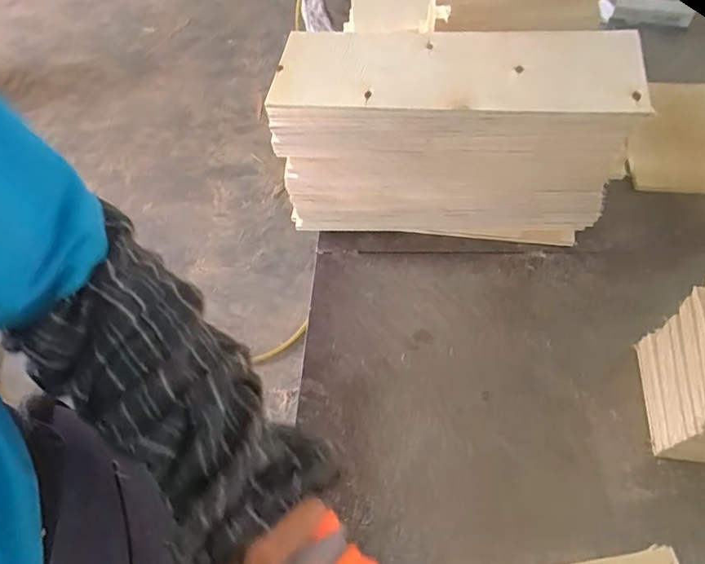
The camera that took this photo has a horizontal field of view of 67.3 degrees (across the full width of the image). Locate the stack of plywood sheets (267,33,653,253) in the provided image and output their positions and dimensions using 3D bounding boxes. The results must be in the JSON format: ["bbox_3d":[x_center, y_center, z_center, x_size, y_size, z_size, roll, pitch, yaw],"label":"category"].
[{"bbox_3d":[0.101,-0.158,0.596,0.347,0.211,0.128,4,58,7],"label":"stack of plywood sheets"}]

